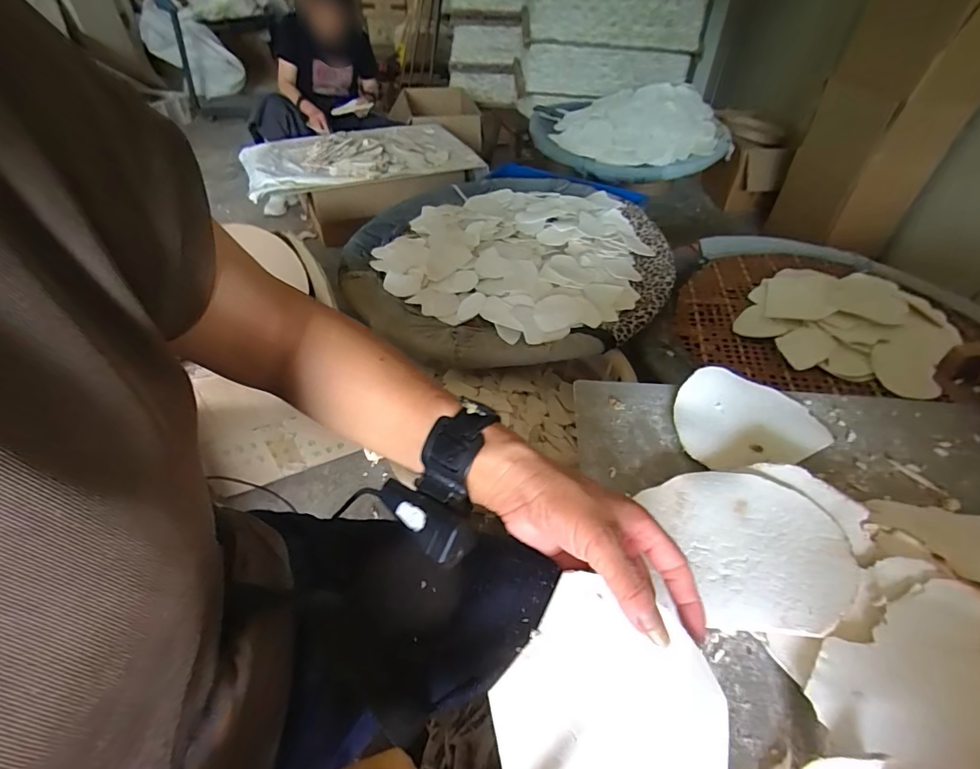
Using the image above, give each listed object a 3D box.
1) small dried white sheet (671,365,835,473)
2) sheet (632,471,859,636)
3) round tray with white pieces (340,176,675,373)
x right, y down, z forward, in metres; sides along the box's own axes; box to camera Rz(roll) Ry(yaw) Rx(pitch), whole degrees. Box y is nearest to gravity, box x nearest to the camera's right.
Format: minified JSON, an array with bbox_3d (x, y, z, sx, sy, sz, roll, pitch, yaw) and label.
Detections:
[{"bbox_3d":[0.268,0.031,0.491,0.146,0.020,0.116,-4,44,-4],"label":"small dried white sheet"},{"bbox_3d":[0.205,0.129,0.380,0.146,0.028,0.129,8,44,8],"label":"sheet"},{"bbox_3d":[0.042,-0.385,1.317,0.829,0.101,0.990,-3,44,-3],"label":"round tray with white pieces"}]

